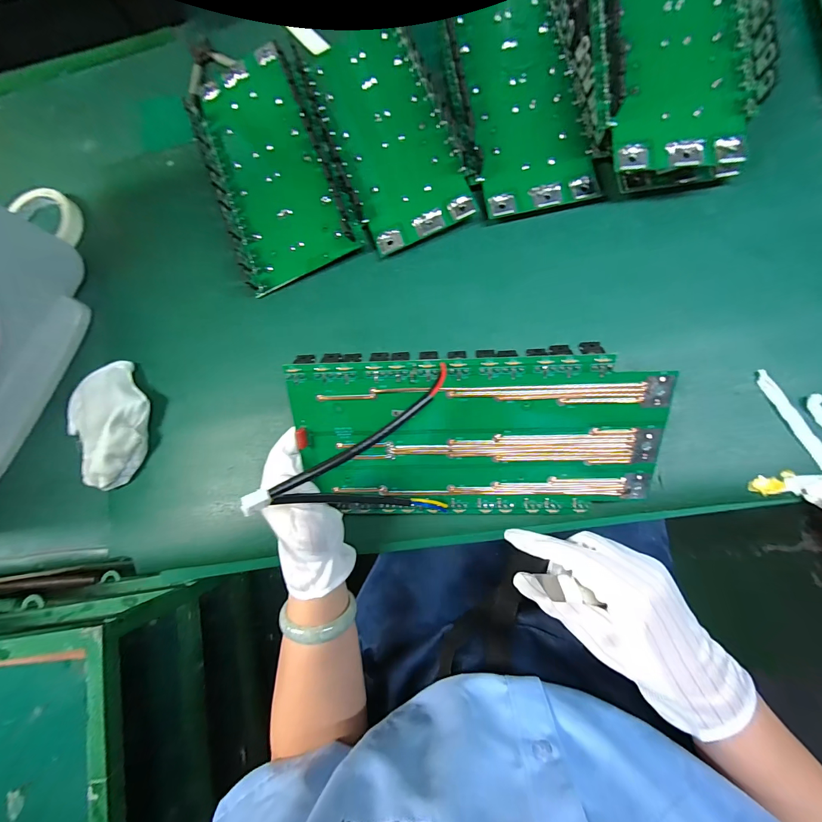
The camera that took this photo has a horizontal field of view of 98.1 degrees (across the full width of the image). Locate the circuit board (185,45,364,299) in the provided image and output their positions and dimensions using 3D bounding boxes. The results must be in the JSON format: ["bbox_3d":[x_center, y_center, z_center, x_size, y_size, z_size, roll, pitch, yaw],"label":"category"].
[{"bbox_3d":[-0.165,-0.289,0.405,0.133,0.034,0.285,-21,81,4],"label":"circuit board"}]

